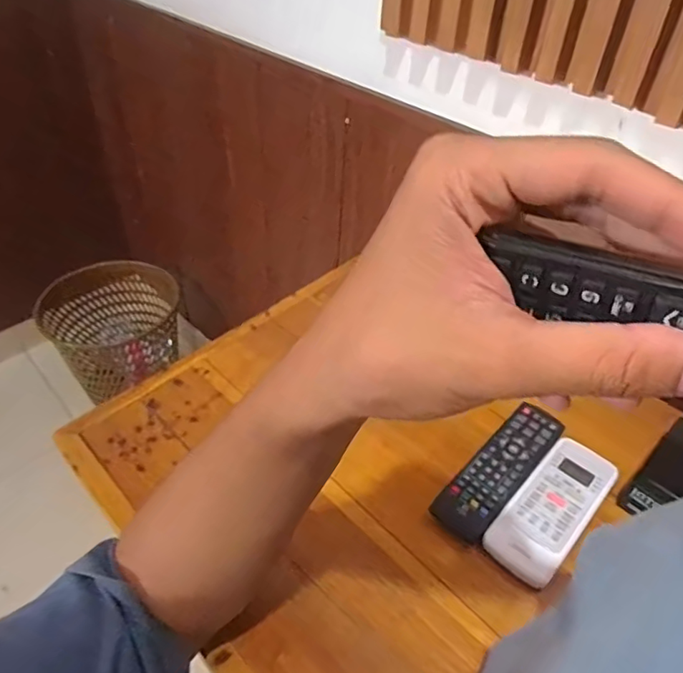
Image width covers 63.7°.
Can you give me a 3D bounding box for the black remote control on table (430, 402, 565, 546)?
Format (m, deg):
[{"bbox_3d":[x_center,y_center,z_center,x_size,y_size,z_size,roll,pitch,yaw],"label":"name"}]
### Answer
[{"bbox_3d":[0.134,0.110,0.460,0.043,0.024,0.137,34,50,29],"label":"black remote control on table"}]

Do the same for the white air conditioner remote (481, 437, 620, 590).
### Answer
[{"bbox_3d":[0.168,0.135,0.437,0.054,0.021,0.127,34,50,29],"label":"white air conditioner remote"}]

